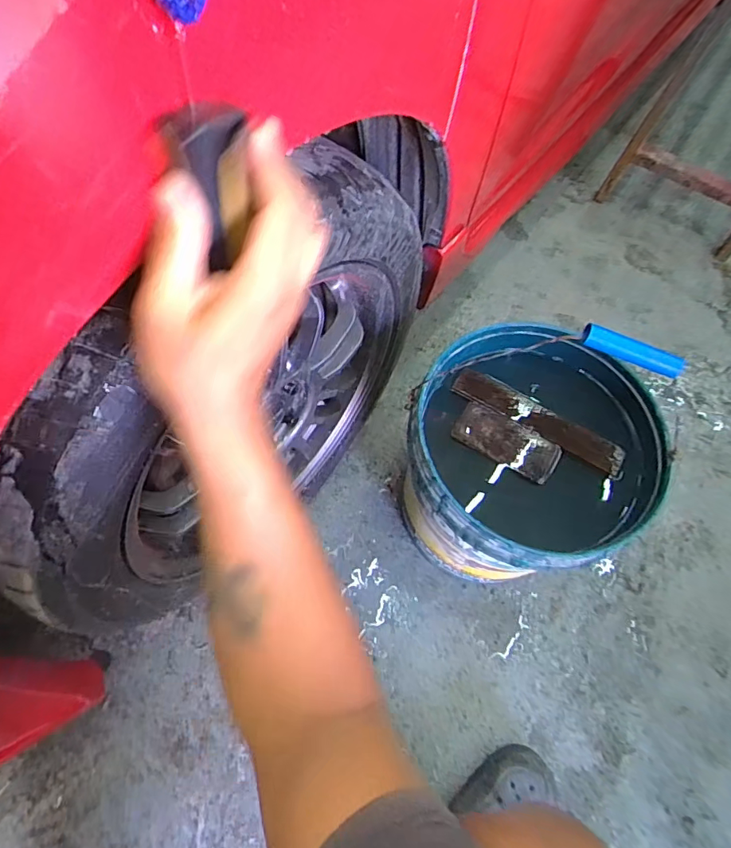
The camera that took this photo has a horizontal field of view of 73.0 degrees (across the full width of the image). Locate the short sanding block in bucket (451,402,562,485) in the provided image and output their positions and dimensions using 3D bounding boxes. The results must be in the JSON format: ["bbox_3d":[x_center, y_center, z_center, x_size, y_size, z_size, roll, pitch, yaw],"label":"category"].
[{"bbox_3d":[0.176,0.021,0.619,0.129,0.021,0.054,32,65,14],"label":"short sanding block in bucket"}]

